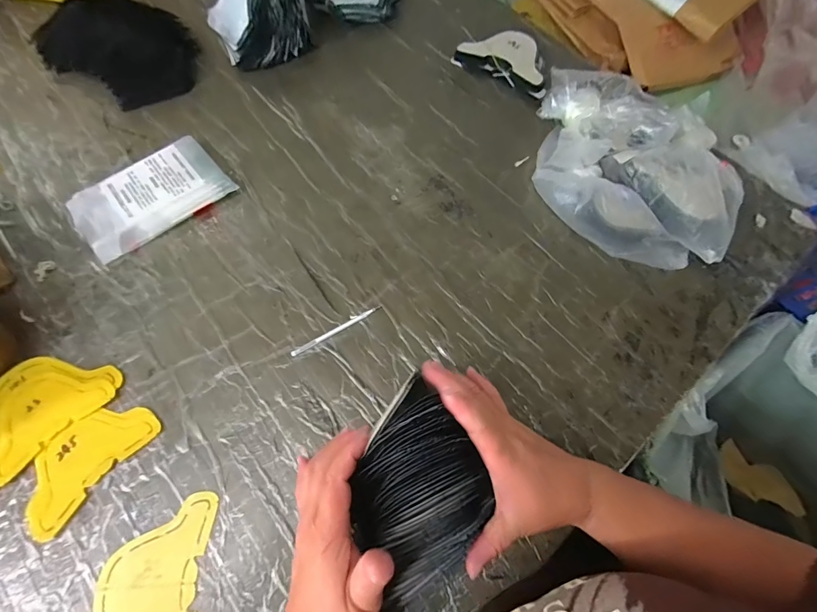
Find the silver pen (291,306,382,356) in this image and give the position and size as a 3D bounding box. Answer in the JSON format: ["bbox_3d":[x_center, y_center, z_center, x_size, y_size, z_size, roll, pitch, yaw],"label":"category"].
[{"bbox_3d":[-0.081,0.027,0.434,0.110,0.005,0.007,-28,71,-13],"label":"silver pen"}]

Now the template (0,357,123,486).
[{"bbox_3d":[-0.381,0.100,0.390,0.096,0.004,0.143,43,73,14],"label":"template"}]

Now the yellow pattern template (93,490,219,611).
[{"bbox_3d":[-0.226,0.248,0.337,0.091,0.005,0.140,-3,67,-4],"label":"yellow pattern template"}]

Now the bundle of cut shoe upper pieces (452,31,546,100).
[{"bbox_3d":[0.154,-0.375,0.581,0.146,0.031,0.088,33,70,11],"label":"bundle of cut shoe upper pieces"}]

